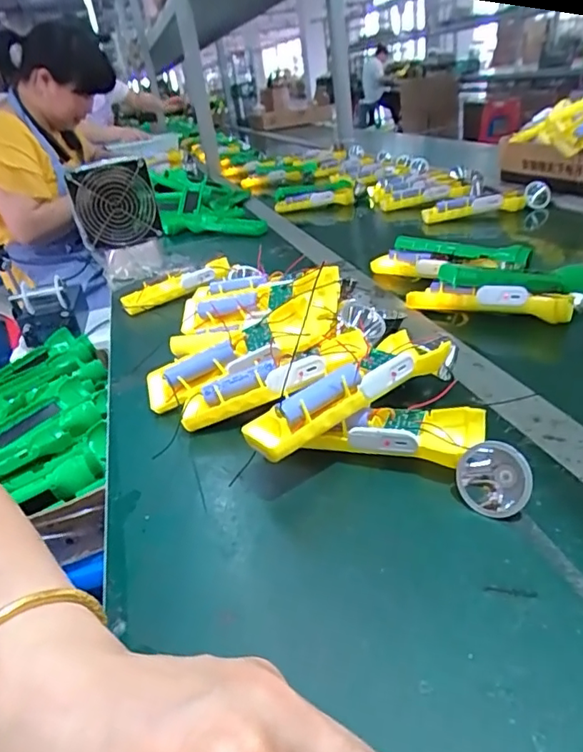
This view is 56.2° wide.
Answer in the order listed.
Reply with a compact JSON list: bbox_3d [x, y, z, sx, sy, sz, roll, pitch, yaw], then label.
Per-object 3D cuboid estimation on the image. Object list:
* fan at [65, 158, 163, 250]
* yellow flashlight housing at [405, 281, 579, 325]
[{"bbox_3d":[-0.270,-0.262,0.838,0.121,0.118,0.032,-21,31,-17],"label":"fan"},{"bbox_3d":[0.206,-0.078,0.588,0.169,0.045,0.024,13,34,33],"label":"yellow flashlight housing"}]

